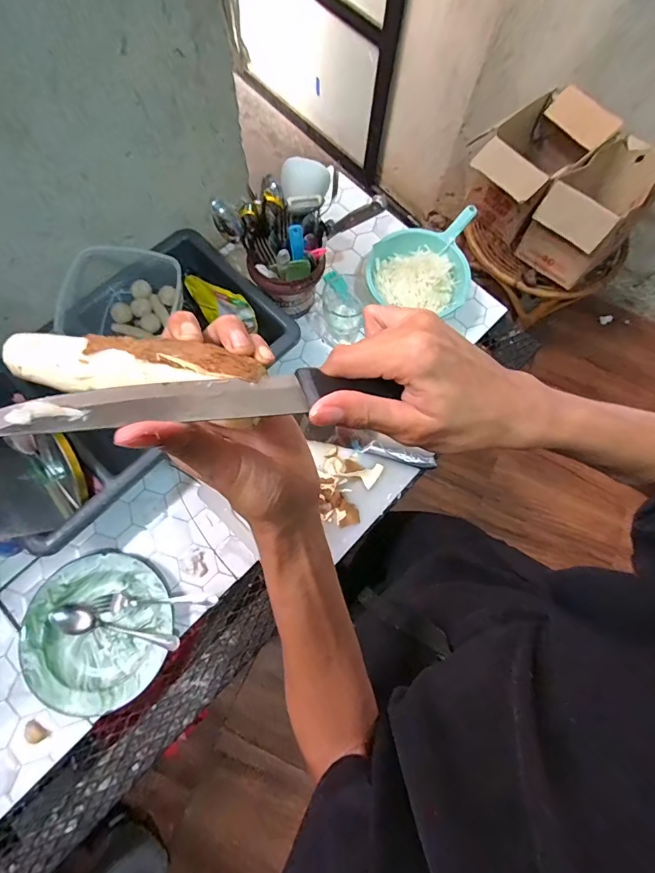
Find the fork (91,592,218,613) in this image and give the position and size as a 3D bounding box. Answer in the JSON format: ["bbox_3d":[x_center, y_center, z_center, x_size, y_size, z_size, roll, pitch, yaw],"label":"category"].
[{"bbox_3d":[-0.271,0.253,0.634,0.190,0.020,0.028,-3,78,-2],"label":"fork"}]

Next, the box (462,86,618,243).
[{"bbox_3d":[0.564,-0.773,1.169,0.273,0.208,0.361,40,80,7],"label":"box"}]

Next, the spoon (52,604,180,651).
[{"bbox_3d":[-0.313,0.290,0.612,0.194,0.038,0.036,14,78,2],"label":"spoon"}]

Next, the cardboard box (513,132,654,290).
[{"bbox_3d":[0.763,-0.670,1.148,0.202,0.256,0.399,41,81,7],"label":"cardboard box"}]

